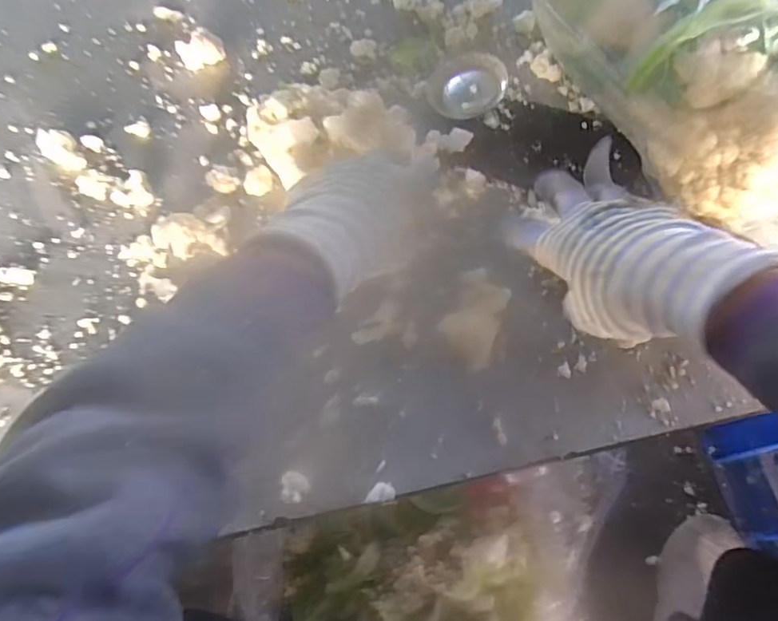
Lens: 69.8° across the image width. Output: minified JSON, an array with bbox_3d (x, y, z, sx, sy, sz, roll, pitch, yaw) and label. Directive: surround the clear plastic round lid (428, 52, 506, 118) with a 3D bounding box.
[{"bbox_3d":[0.063,-0.187,0.460,0.061,0.019,0.061,-1,68,1],"label":"clear plastic round lid"}]

